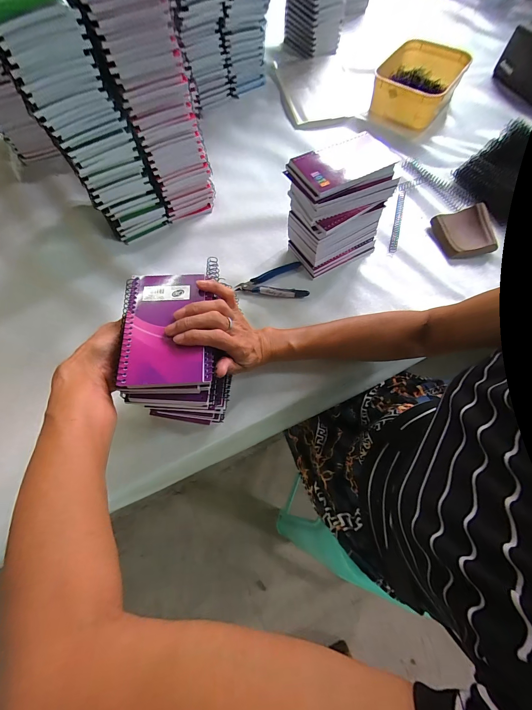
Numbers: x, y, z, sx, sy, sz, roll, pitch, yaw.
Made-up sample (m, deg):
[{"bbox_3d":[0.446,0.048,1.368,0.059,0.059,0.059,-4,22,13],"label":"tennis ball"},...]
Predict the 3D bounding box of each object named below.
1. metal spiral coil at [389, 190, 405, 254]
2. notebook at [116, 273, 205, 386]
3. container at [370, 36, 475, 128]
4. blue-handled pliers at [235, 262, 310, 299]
[{"bbox_3d":[0.248,-0.250,0.556,0.015,0.014,0.157,17,67,6],"label":"metal spiral coil"},{"bbox_3d":[-0.107,-0.032,0.308,0.081,0.007,0.129,-4,67,-3],"label":"notebook"},{"bbox_3d":[0.348,-0.625,0.676,0.156,0.068,0.244,29,69,11],"label":"container"},{"bbox_3d":[0.009,-0.119,0.490,0.112,0.013,0.070,-11,67,-6],"label":"blue-handled pliers"}]

